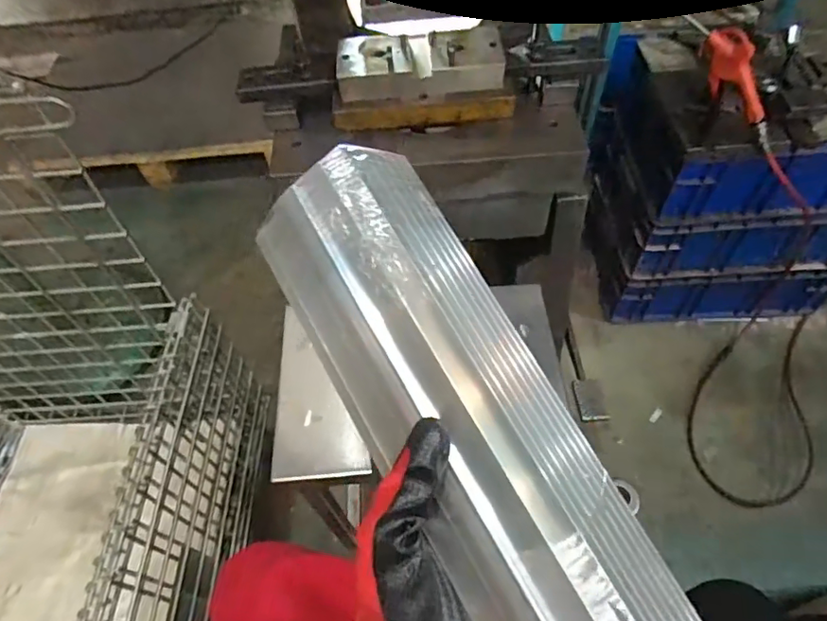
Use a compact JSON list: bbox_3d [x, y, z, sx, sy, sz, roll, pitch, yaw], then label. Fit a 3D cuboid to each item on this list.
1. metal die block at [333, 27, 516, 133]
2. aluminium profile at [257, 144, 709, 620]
[{"bbox_3d":[0.010,-0.262,0.623,0.197,0.065,0.091,-2,55,3],"label":"metal die block"},{"bbox_3d":[0.032,0.059,0.284,0.103,0.053,0.324,-28,76,-14],"label":"aluminium profile"}]

